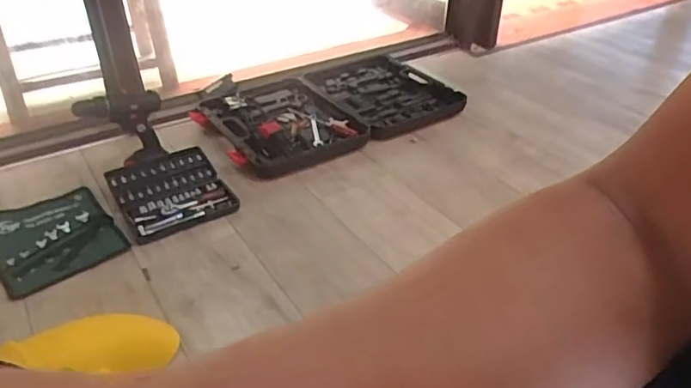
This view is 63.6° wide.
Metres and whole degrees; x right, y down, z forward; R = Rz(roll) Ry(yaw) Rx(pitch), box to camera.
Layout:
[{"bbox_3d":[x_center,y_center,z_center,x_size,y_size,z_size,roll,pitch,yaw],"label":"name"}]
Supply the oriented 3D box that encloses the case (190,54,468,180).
[{"bbox_3d":[-0.037,-0.256,1.620,0.751,0.058,0.425,-21,42,-32],"label":"case"}]

